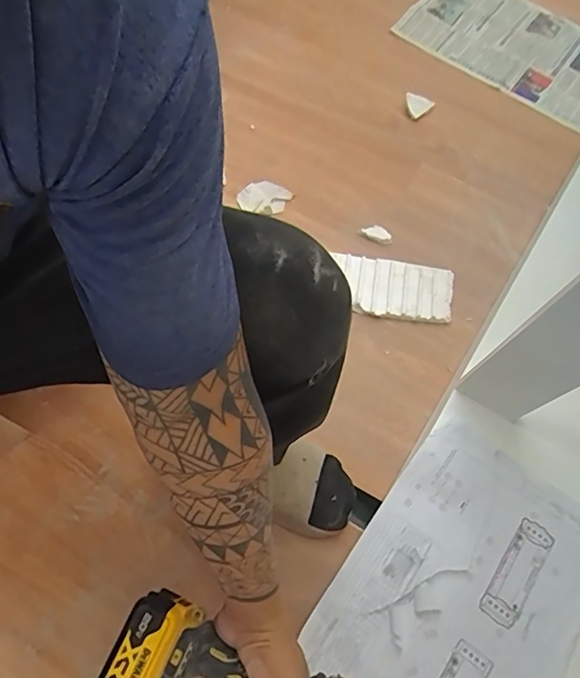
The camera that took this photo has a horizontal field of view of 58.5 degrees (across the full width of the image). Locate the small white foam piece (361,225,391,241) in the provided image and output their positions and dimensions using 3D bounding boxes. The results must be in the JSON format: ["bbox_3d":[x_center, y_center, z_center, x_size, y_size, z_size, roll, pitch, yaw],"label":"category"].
[{"bbox_3d":[0.162,-0.199,0.973,0.056,0.017,0.023,17,69,4],"label":"small white foam piece"}]

